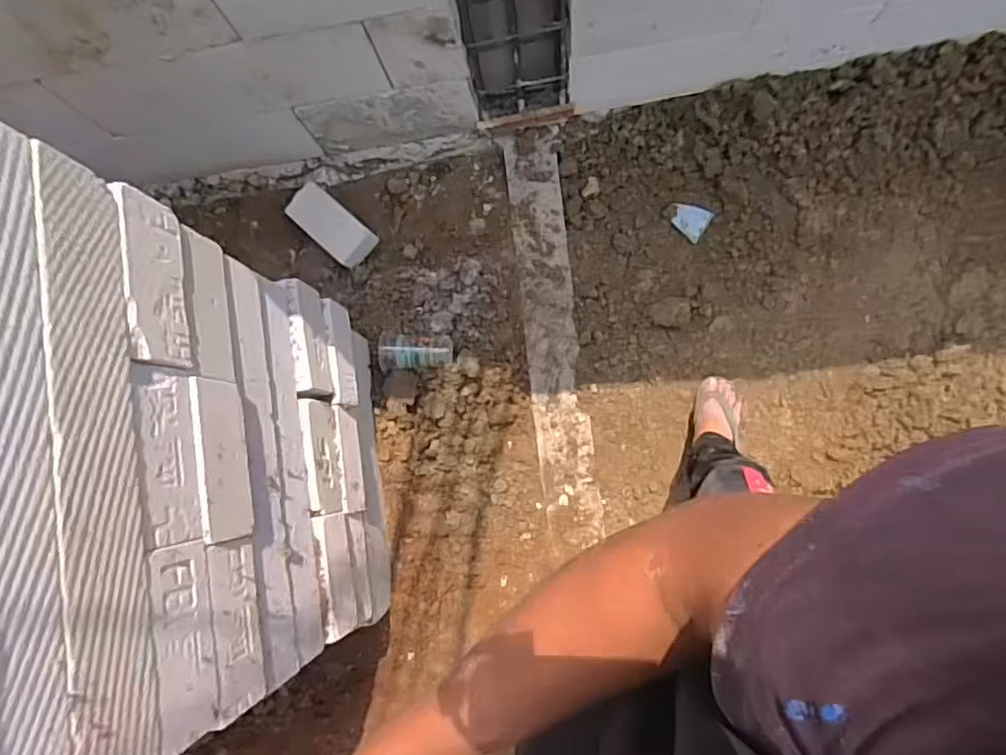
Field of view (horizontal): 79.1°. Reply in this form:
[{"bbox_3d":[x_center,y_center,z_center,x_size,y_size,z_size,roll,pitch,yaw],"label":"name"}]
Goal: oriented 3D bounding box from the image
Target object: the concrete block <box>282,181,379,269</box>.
[{"bbox_3d":[-0.399,-0.350,1.412,0.213,0.045,0.101,39,89,8],"label":"concrete block"}]

